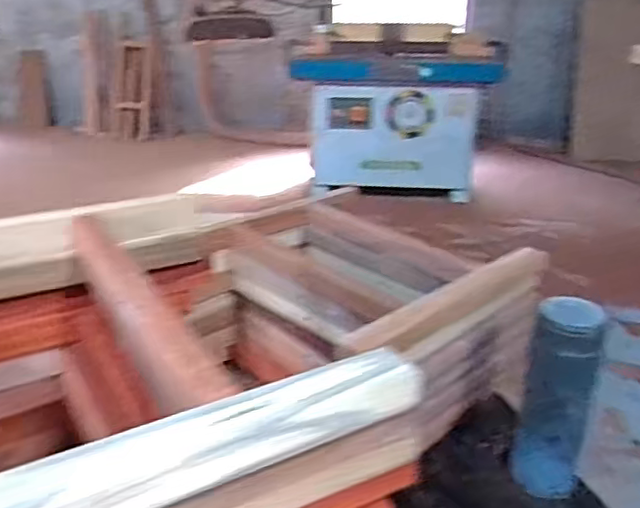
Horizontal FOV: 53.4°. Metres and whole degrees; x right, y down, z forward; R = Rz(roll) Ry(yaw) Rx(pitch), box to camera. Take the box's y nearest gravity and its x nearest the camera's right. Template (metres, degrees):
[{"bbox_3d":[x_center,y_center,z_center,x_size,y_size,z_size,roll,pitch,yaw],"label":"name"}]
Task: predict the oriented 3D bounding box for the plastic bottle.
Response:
[{"bbox_3d":[0.249,0.159,0.668,0.071,0.218,0.061,15,28,26],"label":"plastic bottle"}]

